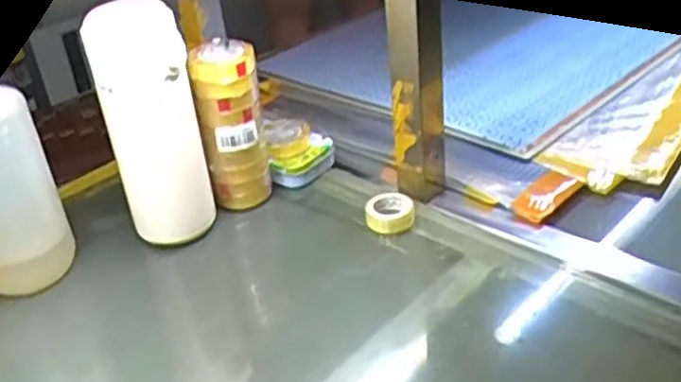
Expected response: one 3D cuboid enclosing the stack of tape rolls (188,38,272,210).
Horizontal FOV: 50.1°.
[{"bbox_3d":[-0.087,-0.052,0.591,0.052,0.129,0.045,-11,32,-11],"label":"stack of tape rolls"}]

